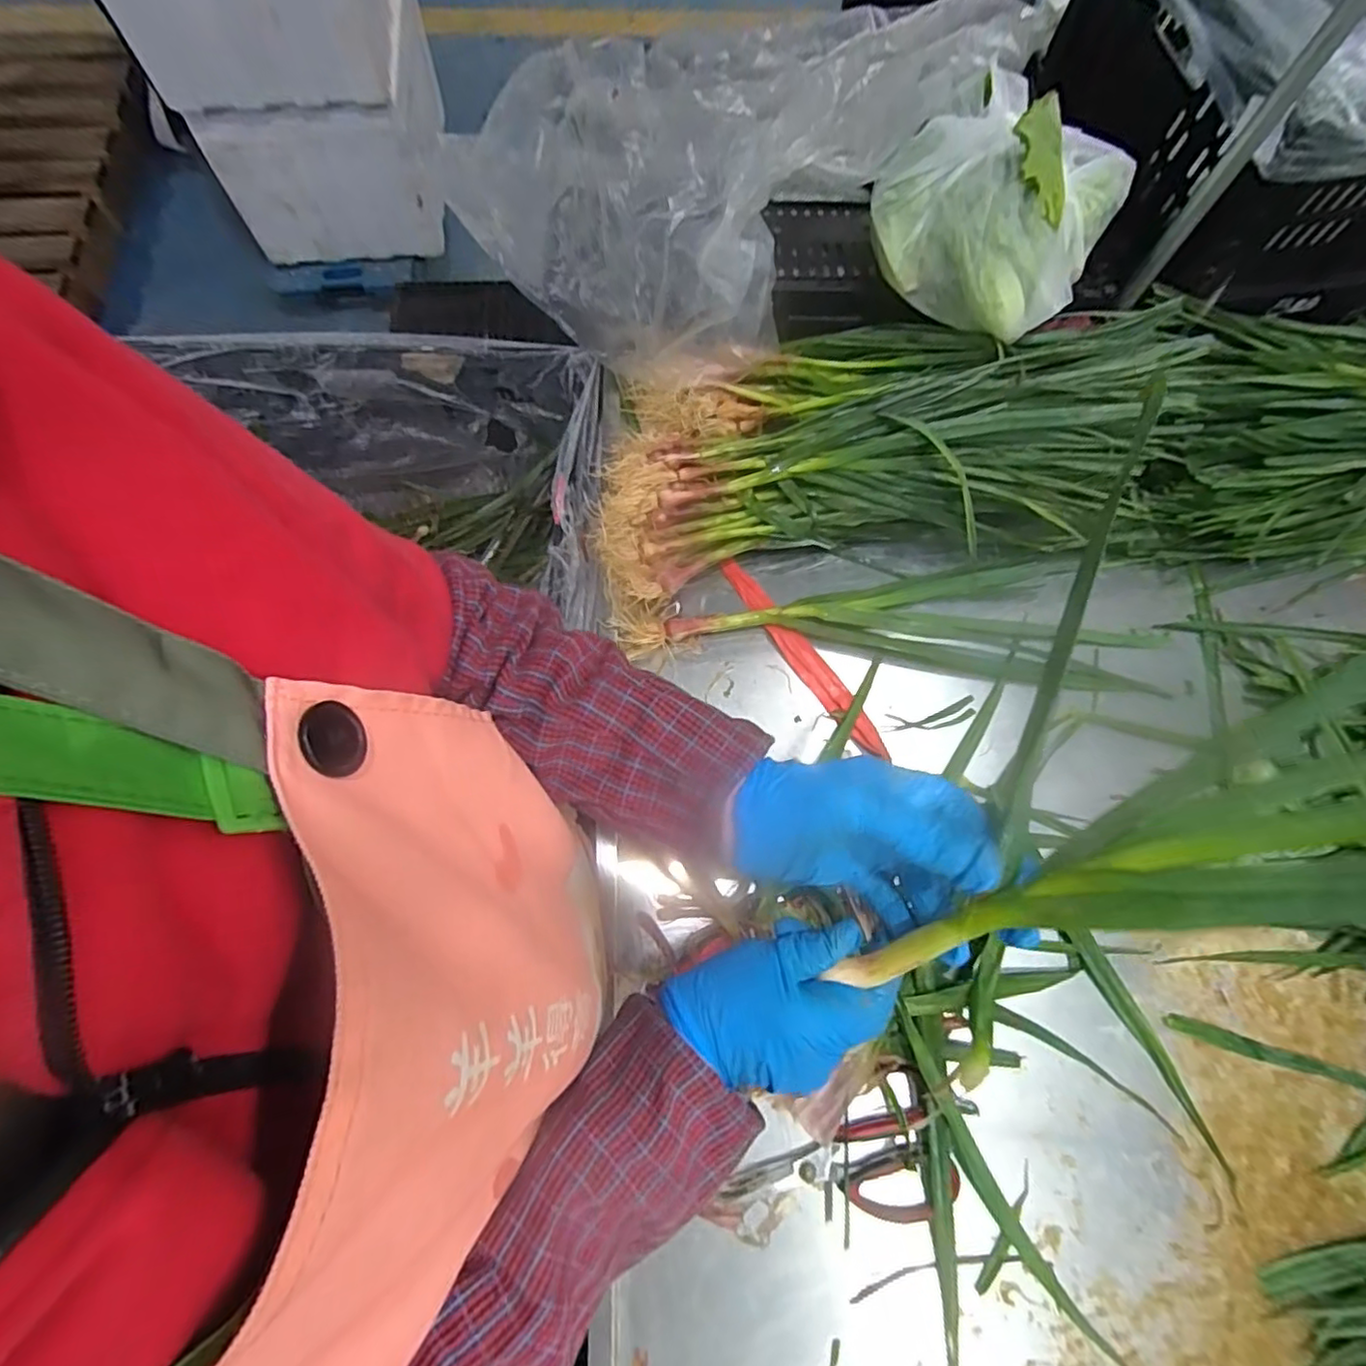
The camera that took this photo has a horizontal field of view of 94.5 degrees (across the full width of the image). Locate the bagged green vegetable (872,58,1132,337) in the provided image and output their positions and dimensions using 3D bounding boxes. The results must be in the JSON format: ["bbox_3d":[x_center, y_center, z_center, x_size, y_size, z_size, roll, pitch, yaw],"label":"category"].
[{"bbox_3d":[0.304,-0.455,0.591,0.198,0.109,0.199,36,76,10],"label":"bagged green vegetable"}]

